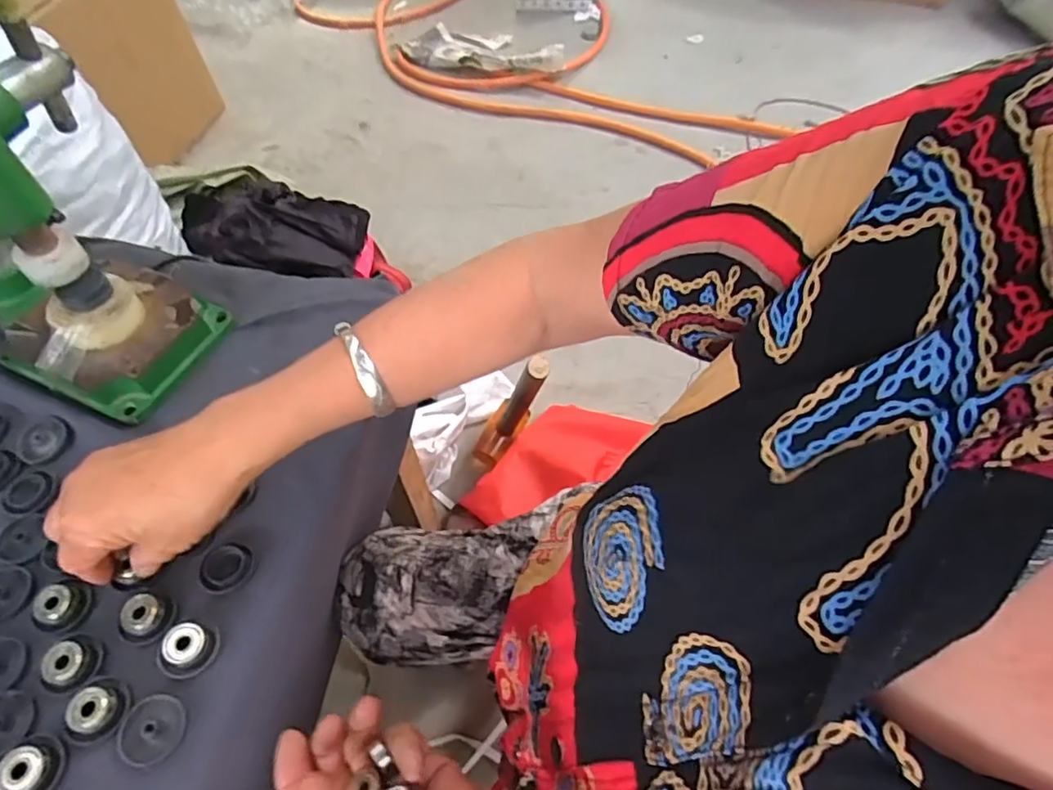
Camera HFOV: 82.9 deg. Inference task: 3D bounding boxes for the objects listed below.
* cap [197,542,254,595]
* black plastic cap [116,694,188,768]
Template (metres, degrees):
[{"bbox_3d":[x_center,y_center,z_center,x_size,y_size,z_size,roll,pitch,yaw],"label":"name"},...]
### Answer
[{"bbox_3d":[-0.191,0.108,0.376,0.031,0.010,0.031,0,55,0],"label":"cap"},{"bbox_3d":[-0.208,0.185,0.331,0.030,0.008,0.033,0,55,0],"label":"black plastic cap"}]

